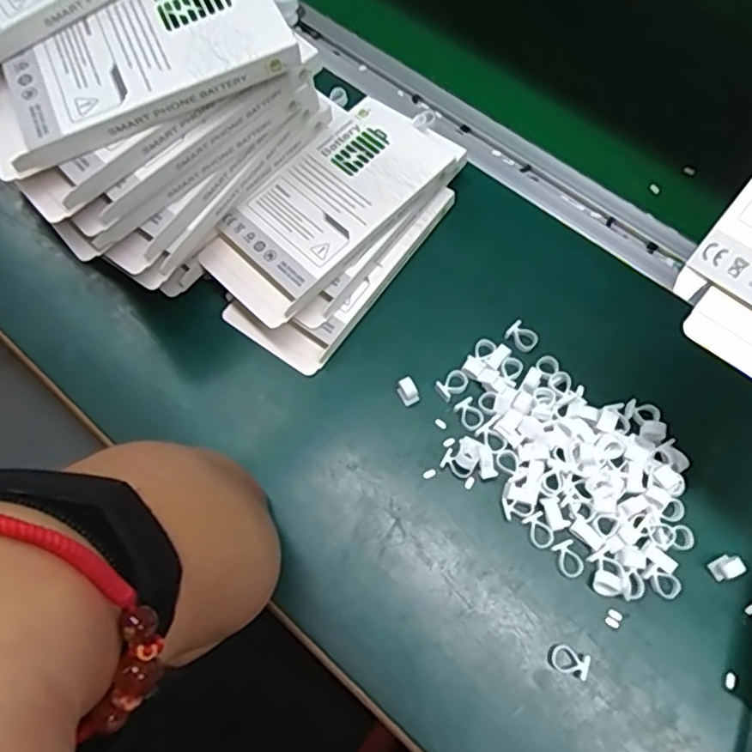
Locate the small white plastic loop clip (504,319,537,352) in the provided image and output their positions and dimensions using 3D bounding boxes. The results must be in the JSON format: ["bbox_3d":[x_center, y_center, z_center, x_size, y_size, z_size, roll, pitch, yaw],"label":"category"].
[{"bbox_3d":[0.088,-0.023,0.376,0.018,0.006,0.014,39,74,16],"label":"small white plastic loop clip"}]

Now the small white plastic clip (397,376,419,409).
[{"bbox_3d":[0.019,0.009,0.365,0.009,0.015,0.013,-29,70,-9],"label":"small white plastic clip"}]

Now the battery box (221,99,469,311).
[{"bbox_3d":[-0.020,-0.112,0.379,0.074,0.012,0.141,42,75,16],"label":"battery box"}]

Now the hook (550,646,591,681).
[{"bbox_3d":[0.097,0.144,0.316,0.019,0.005,0.012,18,70,9],"label":"hook"}]

